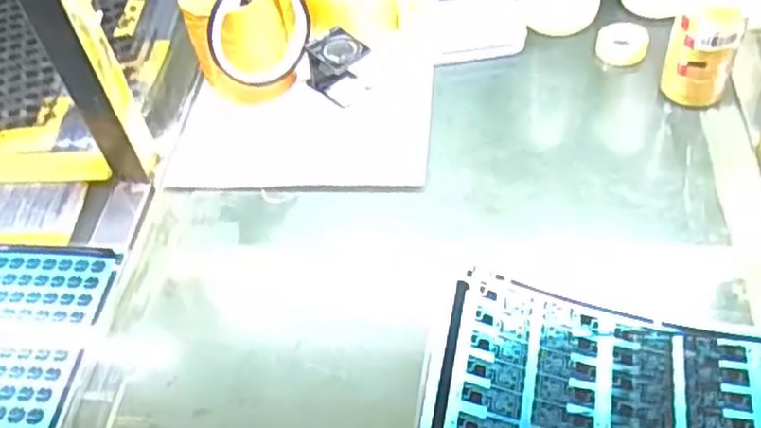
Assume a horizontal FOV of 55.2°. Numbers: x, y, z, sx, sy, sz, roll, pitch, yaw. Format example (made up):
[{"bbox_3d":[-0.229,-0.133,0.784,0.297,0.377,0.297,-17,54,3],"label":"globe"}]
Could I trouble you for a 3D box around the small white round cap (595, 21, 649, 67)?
[{"bbox_3d":[0.214,-0.151,0.645,0.043,0.021,0.037,11,53,15],"label":"small white round cap"}]

